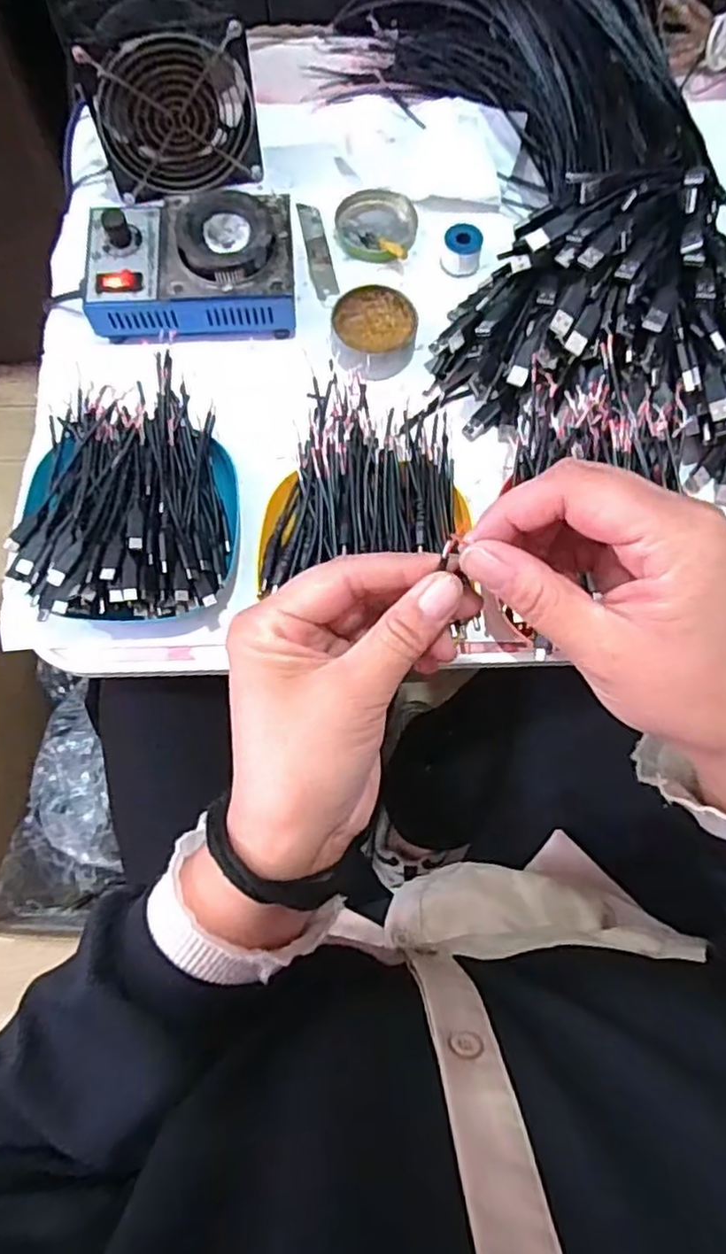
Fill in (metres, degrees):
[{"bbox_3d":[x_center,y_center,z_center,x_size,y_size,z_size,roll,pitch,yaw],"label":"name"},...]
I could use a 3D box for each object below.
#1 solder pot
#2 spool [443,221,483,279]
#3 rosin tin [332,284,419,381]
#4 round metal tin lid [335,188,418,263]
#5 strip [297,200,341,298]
[{"bbox_3d":[-0.126,-0.266,0.495,0.149,0.061,0.103,-2,75,-1],"label":"solder pot"},{"bbox_3d":[0.079,-0.295,0.522,0.029,0.025,0.026,-2,75,-1],"label":"spool"},{"bbox_3d":[0.009,-0.220,0.502,0.063,0.023,0.069,0,75,-1],"label":"rosin tin"},{"bbox_3d":[0.012,-0.327,0.545,0.065,0.015,0.071,0,75,-1],"label":"round metal tin lid"},{"bbox_3d":[-0.037,-0.306,0.539,0.018,0.004,0.096,-13,73,0],"label":"strip"}]

